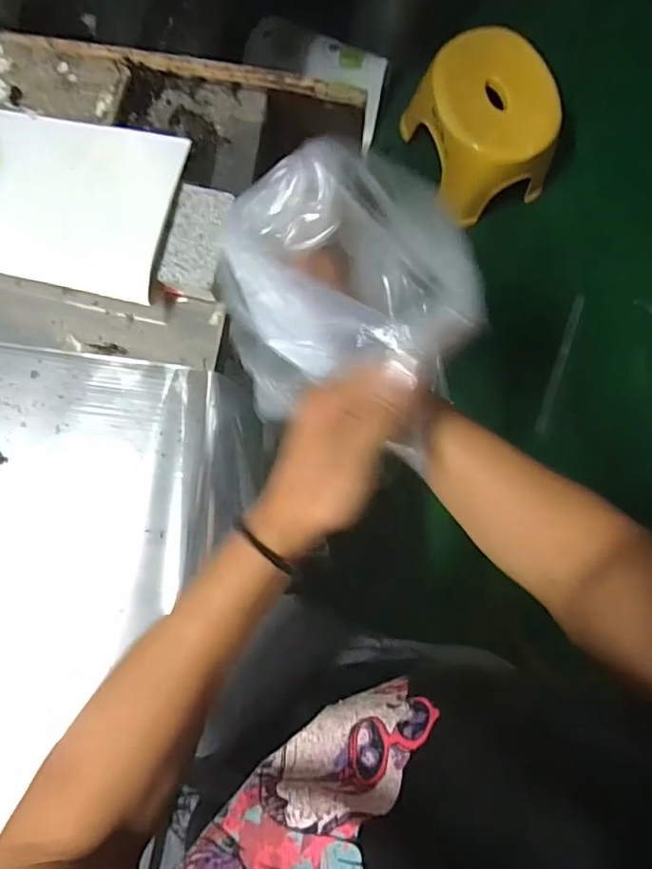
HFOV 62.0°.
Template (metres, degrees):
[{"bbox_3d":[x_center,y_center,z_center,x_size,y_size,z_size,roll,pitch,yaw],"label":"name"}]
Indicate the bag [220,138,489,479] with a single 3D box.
[{"bbox_3d":[-0.004,-0.115,0.381,0.145,0.173,0.212,-19,84,-4],"label":"bag"}]

